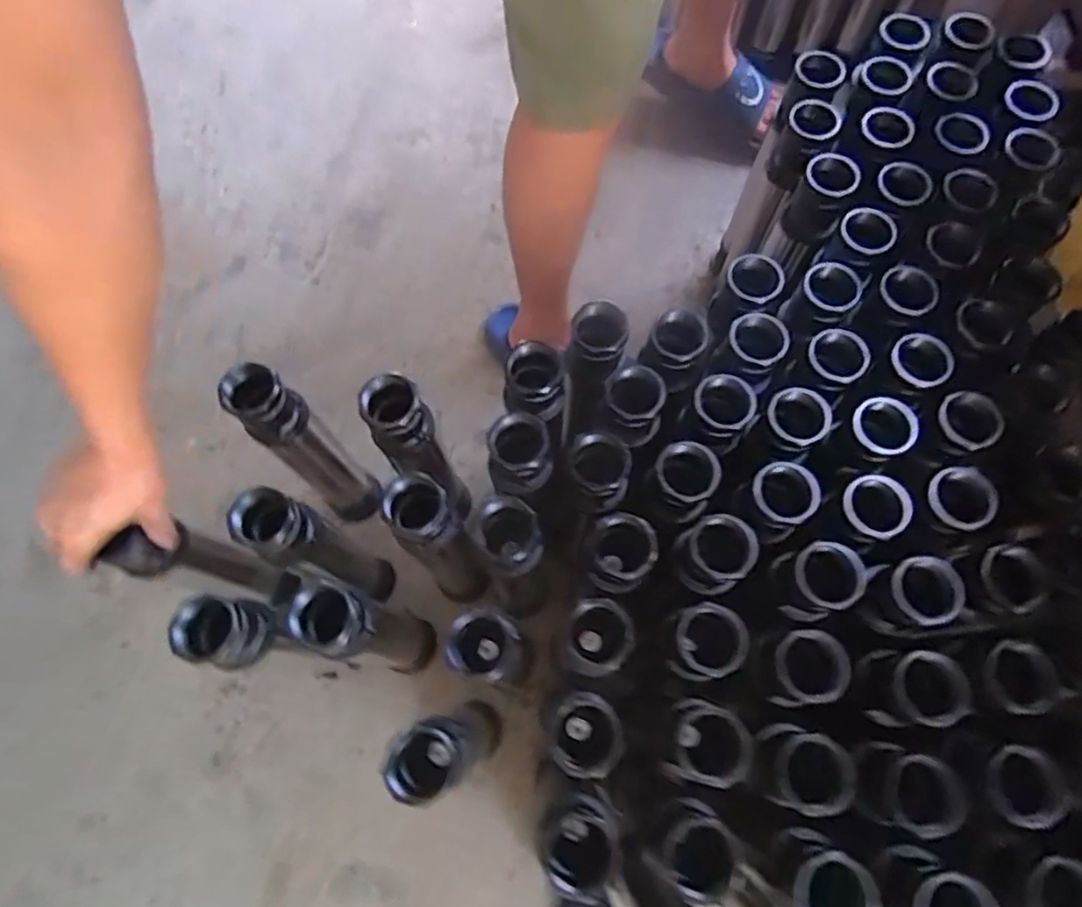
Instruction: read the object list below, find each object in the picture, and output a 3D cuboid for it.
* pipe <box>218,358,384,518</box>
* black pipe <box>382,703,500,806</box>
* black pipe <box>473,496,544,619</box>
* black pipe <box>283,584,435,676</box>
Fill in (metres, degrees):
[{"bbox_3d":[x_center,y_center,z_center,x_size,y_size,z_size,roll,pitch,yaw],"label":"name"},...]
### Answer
[{"bbox_3d":[-0.267,0.004,0.758,0.068,0.365,0.060,40,75,13],"label":"pipe"},{"bbox_3d":[-0.086,0.294,0.654,0.062,0.381,0.053,-26,72,-9],"label":"black pipe"},{"bbox_3d":[-0.023,0.130,0.709,0.050,0.378,0.063,2,70,1],"label":"black pipe"},{"bbox_3d":[-0.174,0.192,0.673,0.063,0.335,0.061,0,70,0],"label":"black pipe"}]

